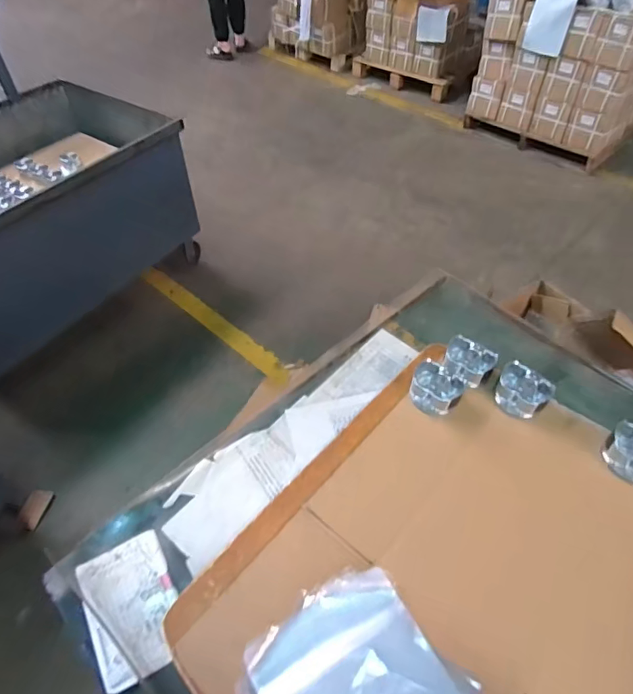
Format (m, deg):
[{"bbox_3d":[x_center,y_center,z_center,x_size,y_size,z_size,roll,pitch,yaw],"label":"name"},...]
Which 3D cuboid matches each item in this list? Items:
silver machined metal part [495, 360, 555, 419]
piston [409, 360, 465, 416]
[{"bbox_3d":[0.327,0.078,0.780,0.081,0.052,0.078,0,49,0],"label":"silver machined metal part"},{"bbox_3d":[0.194,0.069,0.781,0.082,0.042,0.075,19,52,17],"label":"piston"}]

